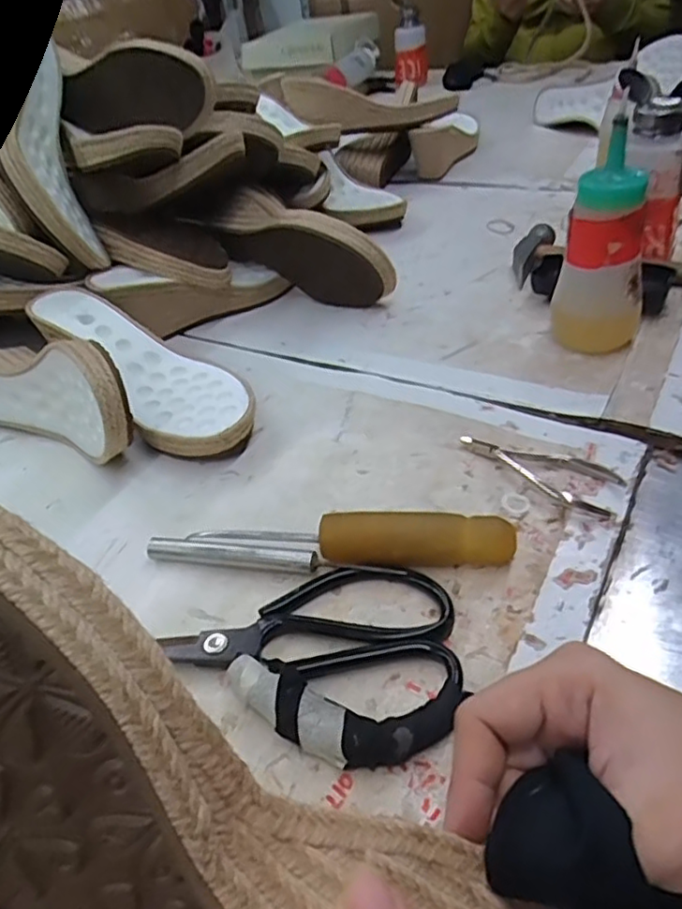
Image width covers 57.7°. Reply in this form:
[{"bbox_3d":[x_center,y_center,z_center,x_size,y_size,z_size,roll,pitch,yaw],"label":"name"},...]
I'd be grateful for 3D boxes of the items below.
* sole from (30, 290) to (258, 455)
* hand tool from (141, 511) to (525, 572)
[{"bbox_3d":[-0.150,-0.070,0.482,0.080,0.064,0.230,-35,47,-29],"label":"sole"},{"bbox_3d":[-0.009,0.051,0.347,0.201,0.027,0.028,-3,41,5],"label":"hand tool"}]

